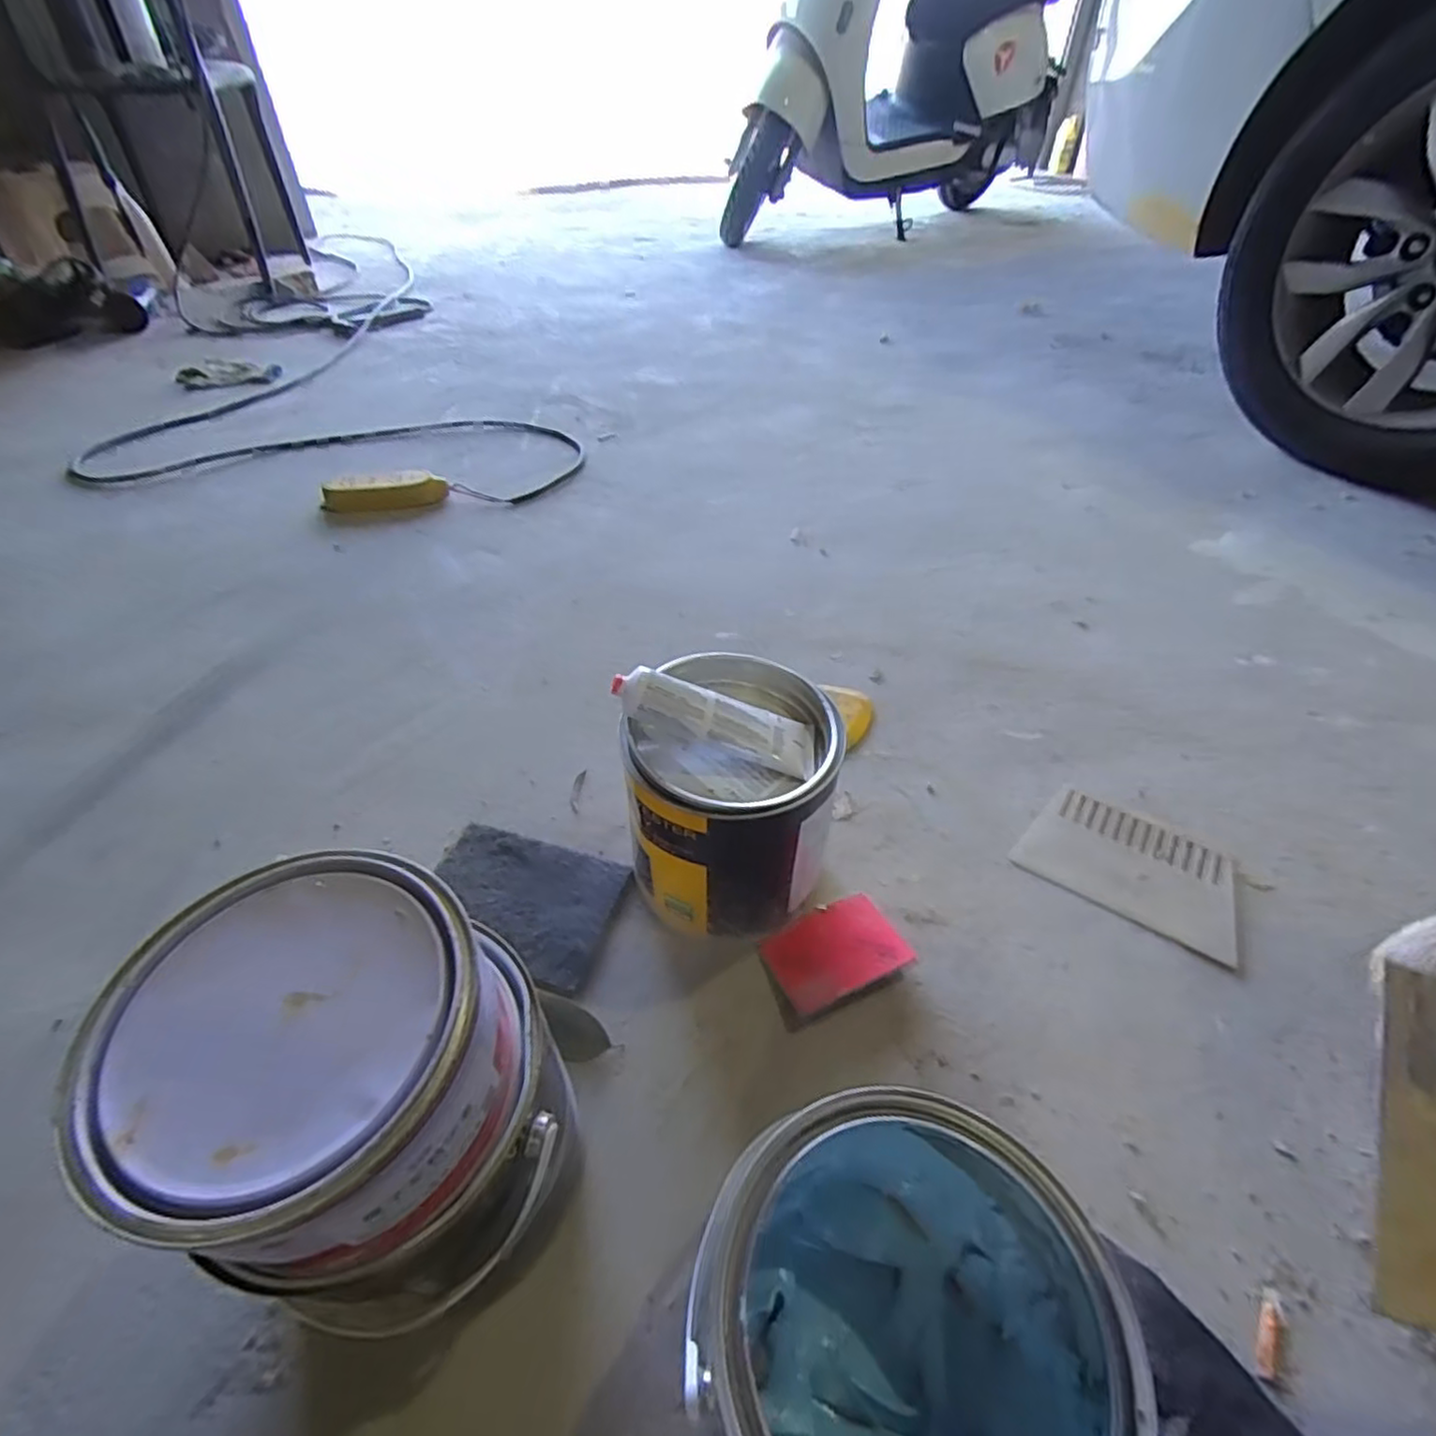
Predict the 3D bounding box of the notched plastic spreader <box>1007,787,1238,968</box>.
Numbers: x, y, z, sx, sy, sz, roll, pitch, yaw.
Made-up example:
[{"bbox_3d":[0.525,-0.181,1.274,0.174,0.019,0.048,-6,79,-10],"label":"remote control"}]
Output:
[{"bbox_3d":[0.343,0.121,0.578,0.159,0.008,0.105,24,49,24],"label":"notched plastic spreader"}]

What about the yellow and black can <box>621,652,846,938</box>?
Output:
[{"bbox_3d":[0.009,0.062,0.514,0.143,0.155,0.146,1,44,-1],"label":"yellow and black can"}]

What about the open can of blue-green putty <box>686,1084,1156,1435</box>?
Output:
[{"bbox_3d":[0.073,0.276,0.311,0.159,0.147,0.153,1,44,-1],"label":"open can of blue-green putty"}]

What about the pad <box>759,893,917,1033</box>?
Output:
[{"bbox_3d":[0.085,0.173,0.512,0.106,0.020,0.072,-18,48,-20],"label":"pad"}]

